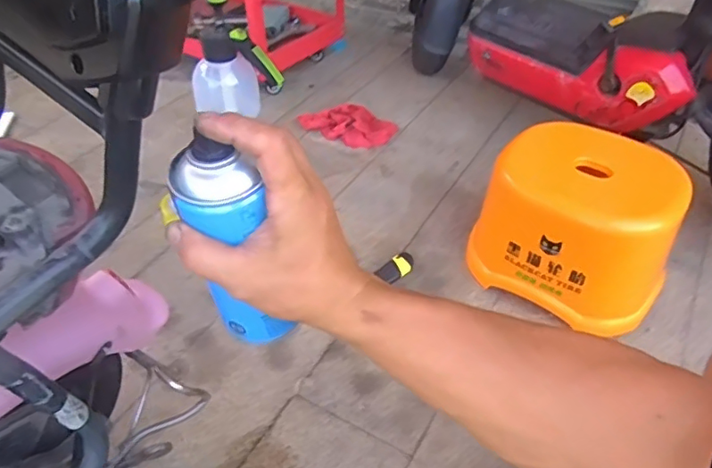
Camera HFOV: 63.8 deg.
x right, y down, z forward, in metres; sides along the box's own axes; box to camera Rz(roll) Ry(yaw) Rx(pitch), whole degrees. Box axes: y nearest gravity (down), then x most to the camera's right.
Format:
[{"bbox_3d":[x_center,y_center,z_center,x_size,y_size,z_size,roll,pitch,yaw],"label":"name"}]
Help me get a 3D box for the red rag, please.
[{"bbox_3d":[-0.021,-0.265,1.376,0.231,0.046,0.125,9,45,9],"label":"red rag"}]

